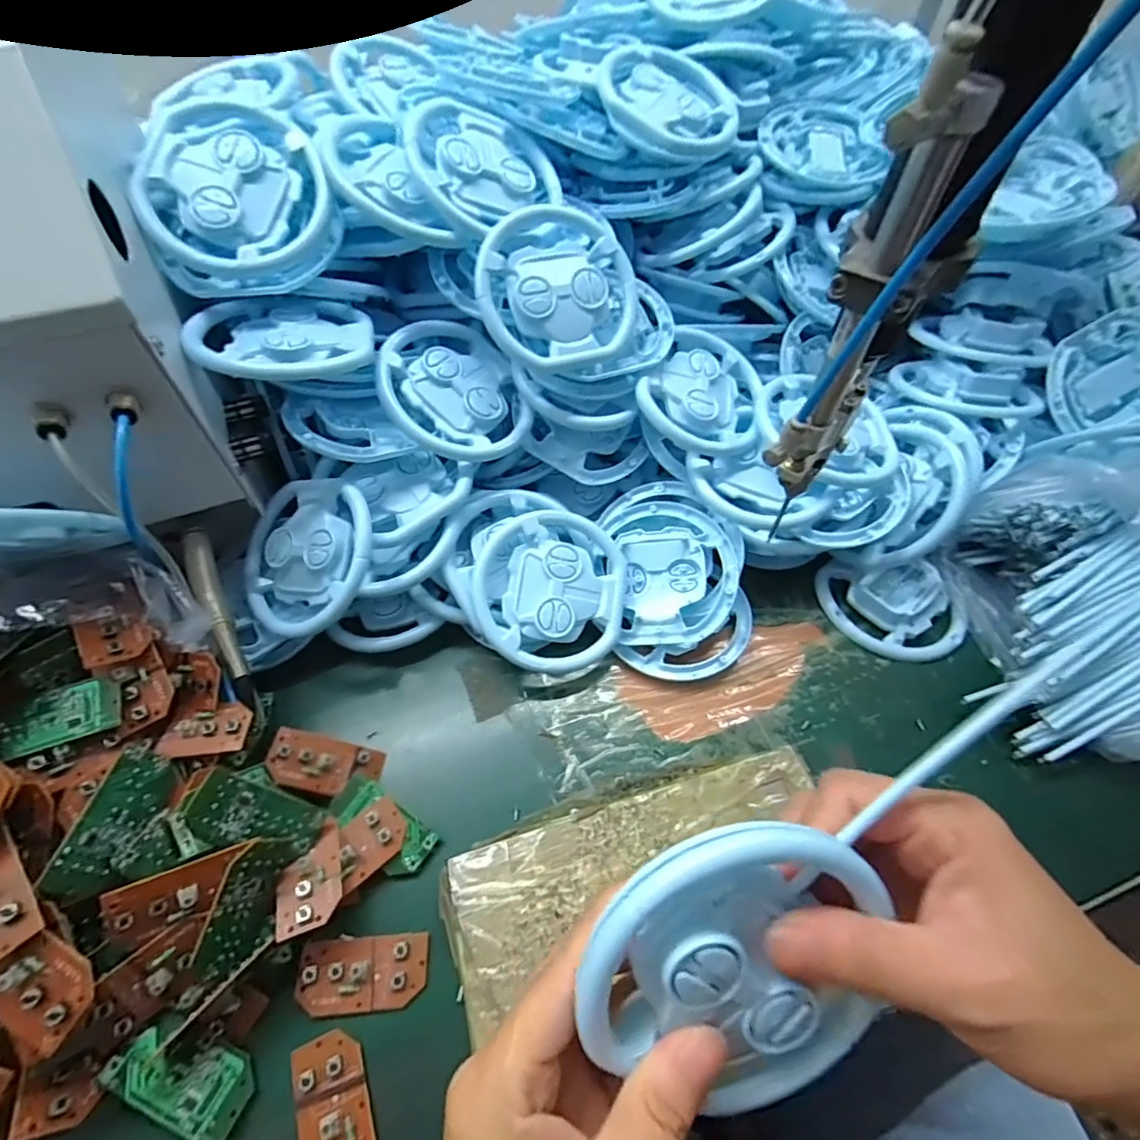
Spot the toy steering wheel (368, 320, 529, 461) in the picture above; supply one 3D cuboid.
[{"bbox_3d":[-0.078,-0.119,0.360,0.095,0.015,0.096,-15,82,-28],"label":"toy steering wheel"}]

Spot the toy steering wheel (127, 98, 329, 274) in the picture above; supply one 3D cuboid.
[{"bbox_3d":[-0.193,-0.220,0.307,0.097,0.010,0.099,1,86,-13],"label":"toy steering wheel"}]

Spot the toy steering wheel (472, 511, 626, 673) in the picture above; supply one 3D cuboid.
[{"bbox_3d":[-0.013,0.015,0.356,0.099,0.021,0.099,3,78,-13],"label":"toy steering wheel"}]

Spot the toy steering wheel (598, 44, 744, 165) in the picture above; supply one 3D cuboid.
[{"bbox_3d":[0.069,-0.340,0.388,0.099,0.014,0.091,4,74,-14],"label":"toy steering wheel"}]

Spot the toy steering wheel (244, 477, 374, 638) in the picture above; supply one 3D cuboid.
[{"bbox_3d":[-0.162,-0.009,0.335,0.095,0.014,0.095,8,84,25],"label":"toy steering wheel"}]

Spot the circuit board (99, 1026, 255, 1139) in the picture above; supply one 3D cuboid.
[{"bbox_3d":[-0.169,0.221,0.234,0.059,0.004,0.028,23,43,2],"label":"circuit board"}]

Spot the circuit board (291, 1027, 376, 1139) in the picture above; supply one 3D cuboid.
[{"bbox_3d":[-0.101,0.238,0.231,0.028,0.007,0.060,-19,58,-15],"label":"circuit board"}]

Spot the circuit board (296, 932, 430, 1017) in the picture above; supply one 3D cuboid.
[{"bbox_3d":[-0.100,0.196,0.261,0.059,0.007,0.029,-3,55,-4],"label":"circuit board"}]

